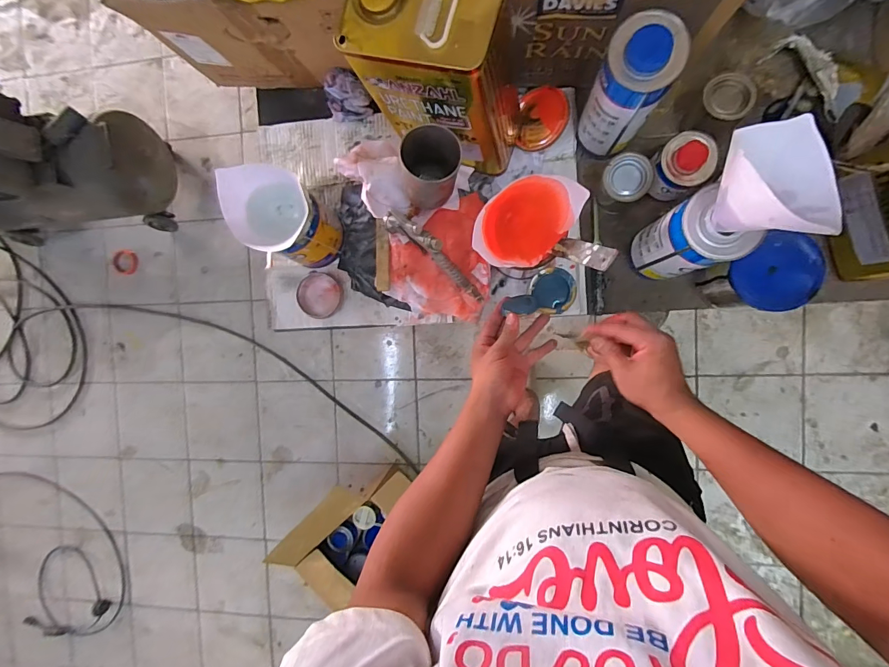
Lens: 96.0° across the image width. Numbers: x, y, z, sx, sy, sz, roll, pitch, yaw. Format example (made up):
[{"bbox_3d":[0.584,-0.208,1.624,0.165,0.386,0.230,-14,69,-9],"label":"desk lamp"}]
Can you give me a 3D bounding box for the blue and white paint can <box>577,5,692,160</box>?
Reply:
[{"bbox_3d":[0.229,-0.303,0.511,0.077,0.184,0.070,0,93,8],"label":"blue and white paint can"}]

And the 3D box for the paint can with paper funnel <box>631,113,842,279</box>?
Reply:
[{"bbox_3d":[0.309,-0.140,0.455,0.114,0.253,0.111,-24,90,9],"label":"paint can with paper funnel"}]

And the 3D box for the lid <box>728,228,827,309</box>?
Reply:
[{"bbox_3d":[0.421,-0.077,0.500,0.097,0.012,0.089,0,93,8],"label":"lid"}]

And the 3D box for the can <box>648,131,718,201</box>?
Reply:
[{"bbox_3d":[0.328,-0.232,0.561,0.064,0.073,0.068,0,93,8],"label":"can"}]

